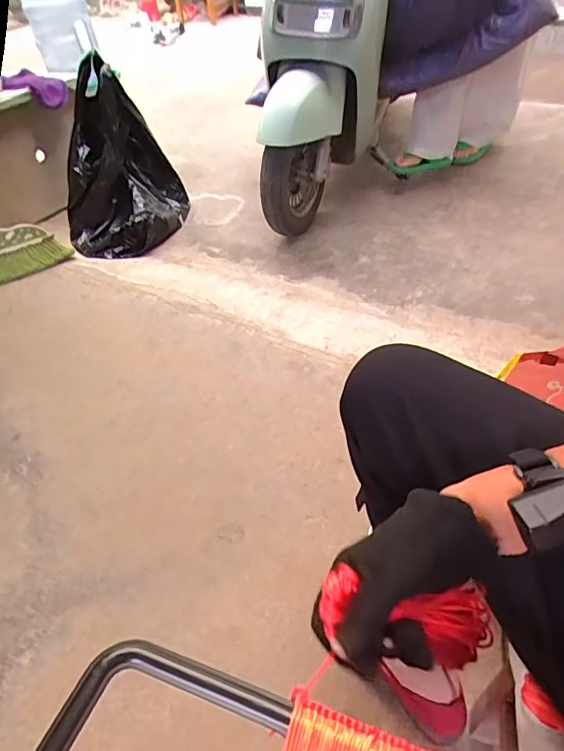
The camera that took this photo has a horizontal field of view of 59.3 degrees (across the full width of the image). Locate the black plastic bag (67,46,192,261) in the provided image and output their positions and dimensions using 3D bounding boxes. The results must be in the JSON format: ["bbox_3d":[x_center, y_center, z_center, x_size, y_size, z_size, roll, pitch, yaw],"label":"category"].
[{"bbox_3d":[-0.579,-0.748,1.683,0.421,0.494,0.437,-18,47,-12],"label":"black plastic bag"}]

